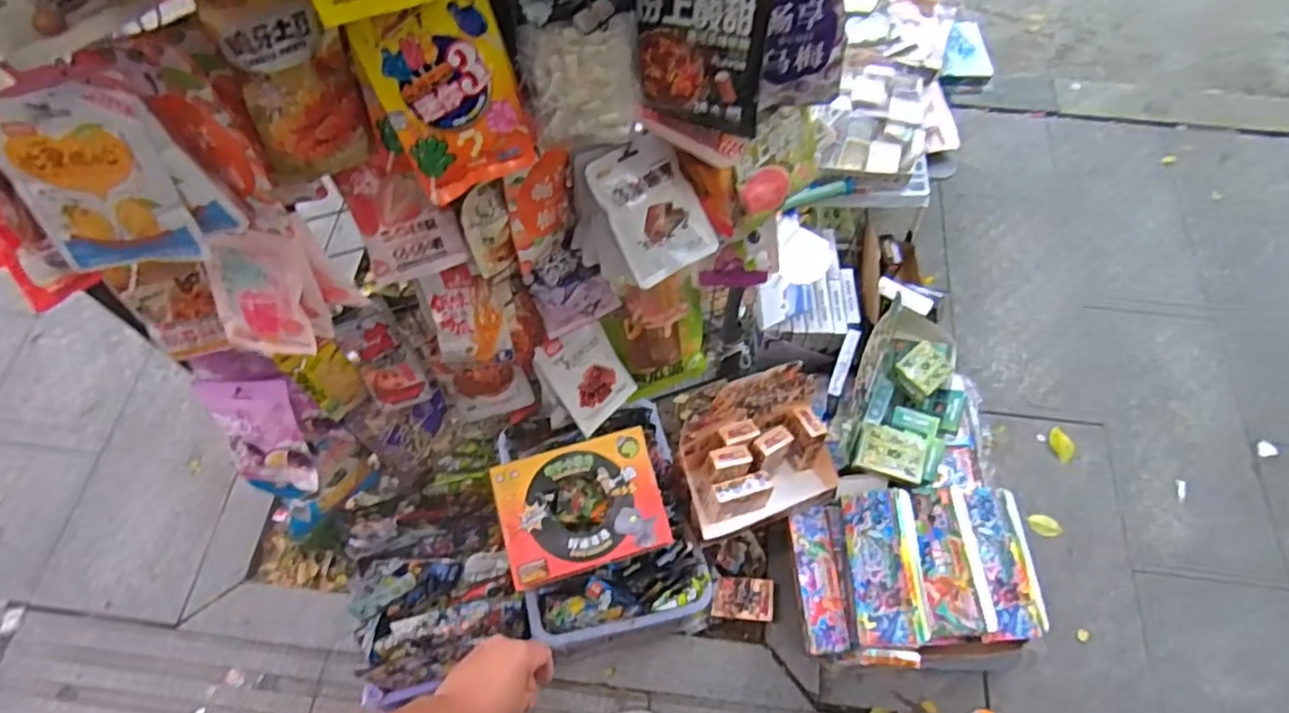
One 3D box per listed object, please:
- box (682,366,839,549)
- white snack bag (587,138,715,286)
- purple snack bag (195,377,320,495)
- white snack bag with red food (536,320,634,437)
[{"bbox_3d":[0.201,0.175,1.238,0.300,0.172,0.221,-19,65,-9],"label":"box"},{"bbox_3d":[0.009,-0.169,0.796,0.107,0.019,0.154,-31,105,-12],"label":"white snack bag"},{"bbox_3d":[-0.488,0.106,0.884,0.101,0.176,0.024,-8,29,2],"label":"purple snack bag"},{"bbox_3d":[-0.091,0.029,1.100,0.120,0.169,0.015,-41,27,-21],"label":"white snack bag with red food"}]

